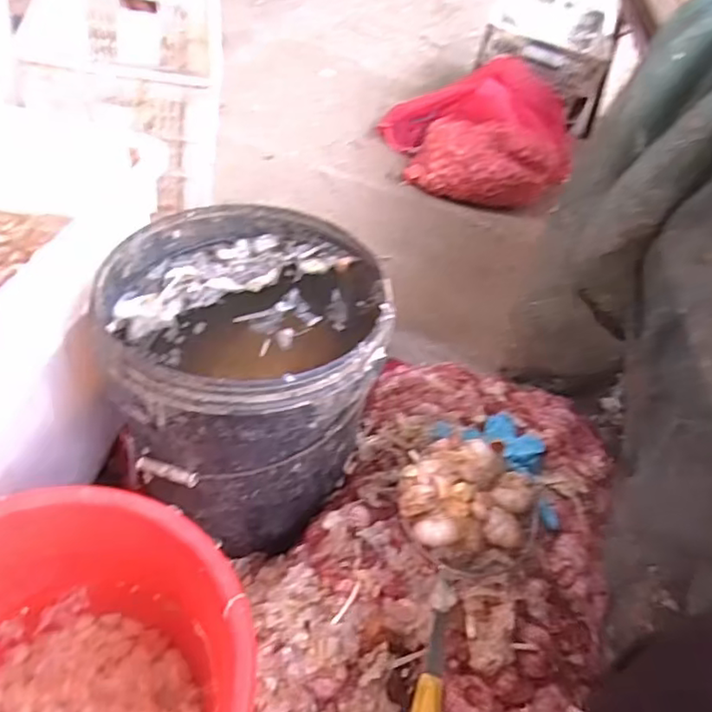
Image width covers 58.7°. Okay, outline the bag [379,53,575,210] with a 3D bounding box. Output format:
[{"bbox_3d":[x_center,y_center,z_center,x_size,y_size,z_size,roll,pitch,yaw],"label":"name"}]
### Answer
[{"bbox_3d":[0.311,-0.585,1.614,0.465,0.234,0.346,4,42,6],"label":"bag"}]

